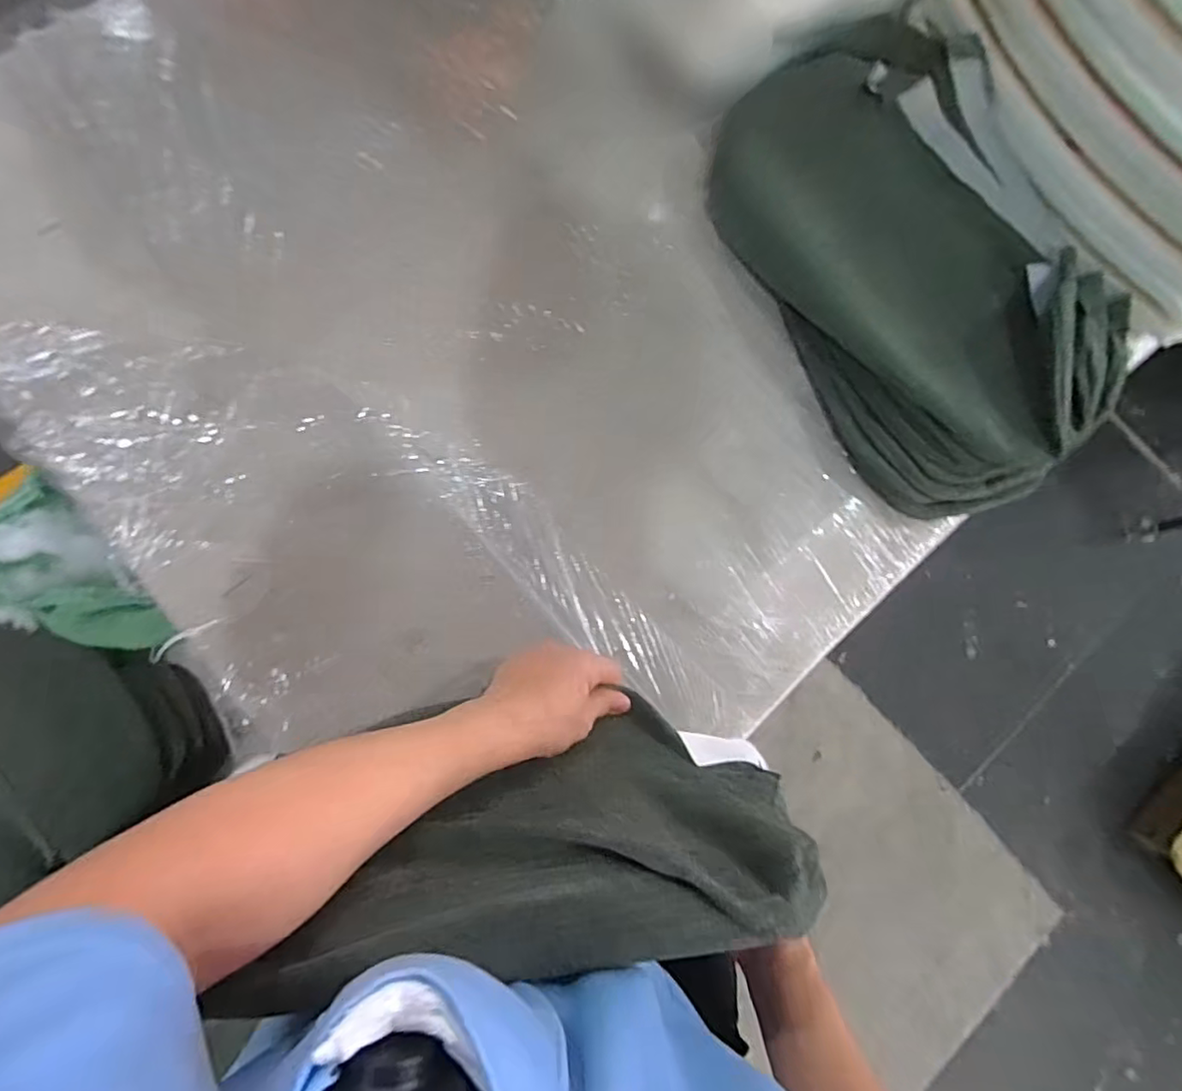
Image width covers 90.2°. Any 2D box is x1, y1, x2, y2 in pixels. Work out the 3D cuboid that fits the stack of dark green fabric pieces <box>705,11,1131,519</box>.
[{"bbox_3d":[0.343,-0.277,0.594,0.315,0.093,0.472,-30,85,-8],"label":"stack of dark green fabric pieces"}]

